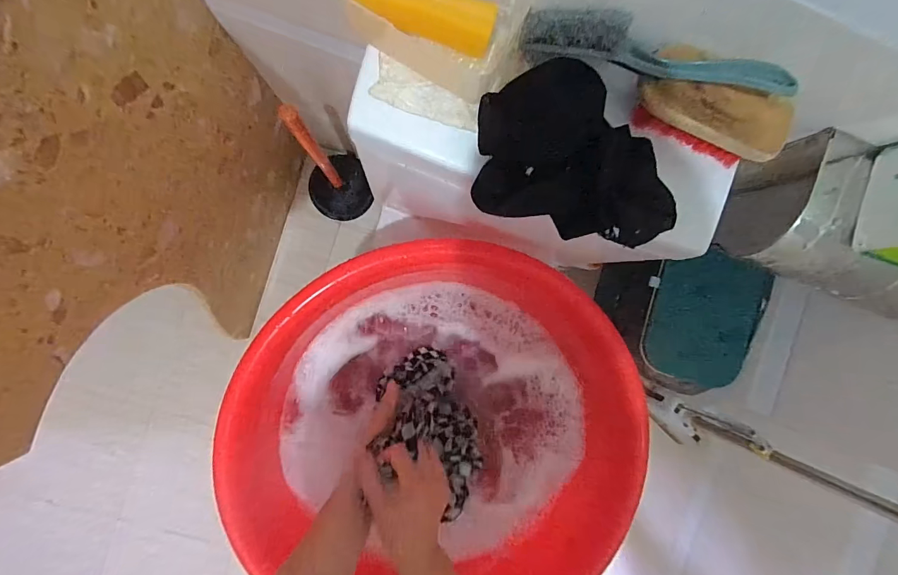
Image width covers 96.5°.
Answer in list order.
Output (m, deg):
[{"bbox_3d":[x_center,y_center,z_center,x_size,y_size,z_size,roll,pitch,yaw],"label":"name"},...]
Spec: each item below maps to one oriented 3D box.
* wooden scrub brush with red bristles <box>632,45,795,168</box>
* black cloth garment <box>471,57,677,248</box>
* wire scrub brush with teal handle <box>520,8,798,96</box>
[{"bbox_3d":[0.216,-0.146,0.336,0.118,0.042,0.064,29,90,-5],"label":"wooden scrub brush with red bristles"},{"bbox_3d":[0.105,-0.106,0.325,0.164,0.037,0.118,17,91,-5],"label":"black cloth garment"},{"bbox_3d":[0.151,-0.175,0.295,0.188,0.039,0.032,17,91,-5],"label":"wire scrub brush with teal handle"}]

